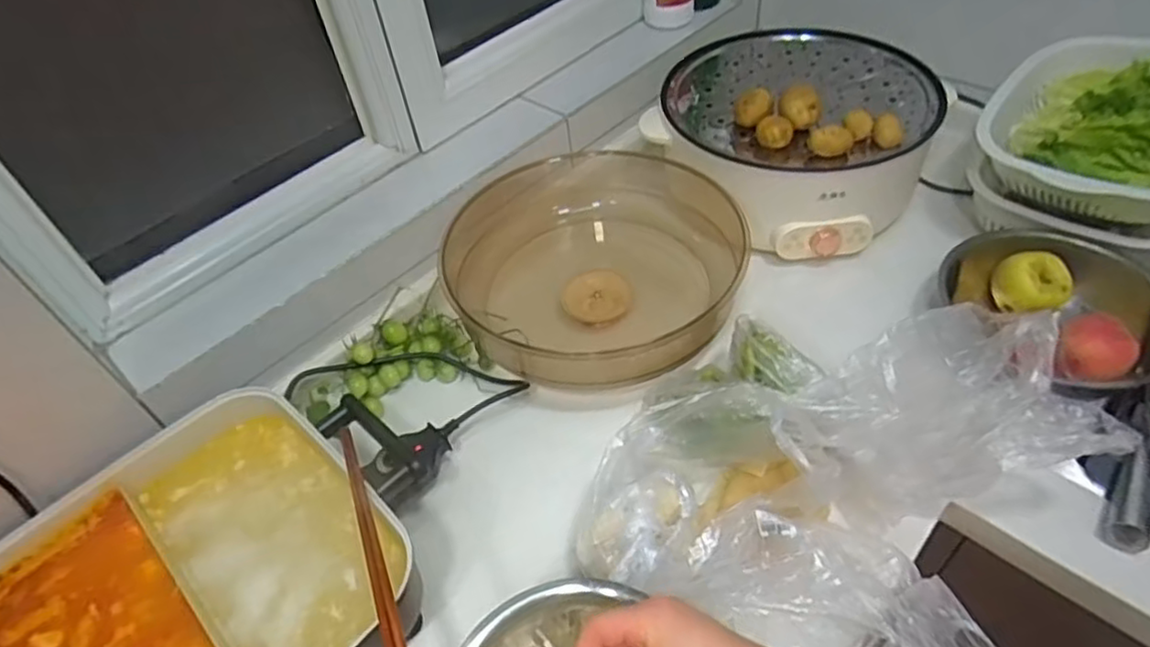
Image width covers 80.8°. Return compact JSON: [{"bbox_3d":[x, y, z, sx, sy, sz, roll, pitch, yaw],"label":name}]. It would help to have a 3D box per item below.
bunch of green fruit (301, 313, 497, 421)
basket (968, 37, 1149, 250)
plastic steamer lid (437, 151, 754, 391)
[{"bbox_3d":[-0.215,0.036,0.794,0.201,0.061,0.107,-20,49,-12],"label":"bunch of green fruit"},{"bbox_3d":[0.596,-0.198,0.766,0.250,0.163,0.222,31,58,29],"label":"basket"},{"bbox_3d":[0.018,-0.077,0.852,0.343,0.145,0.385,-21,49,-13],"label":"plastic steamer lid"}]

